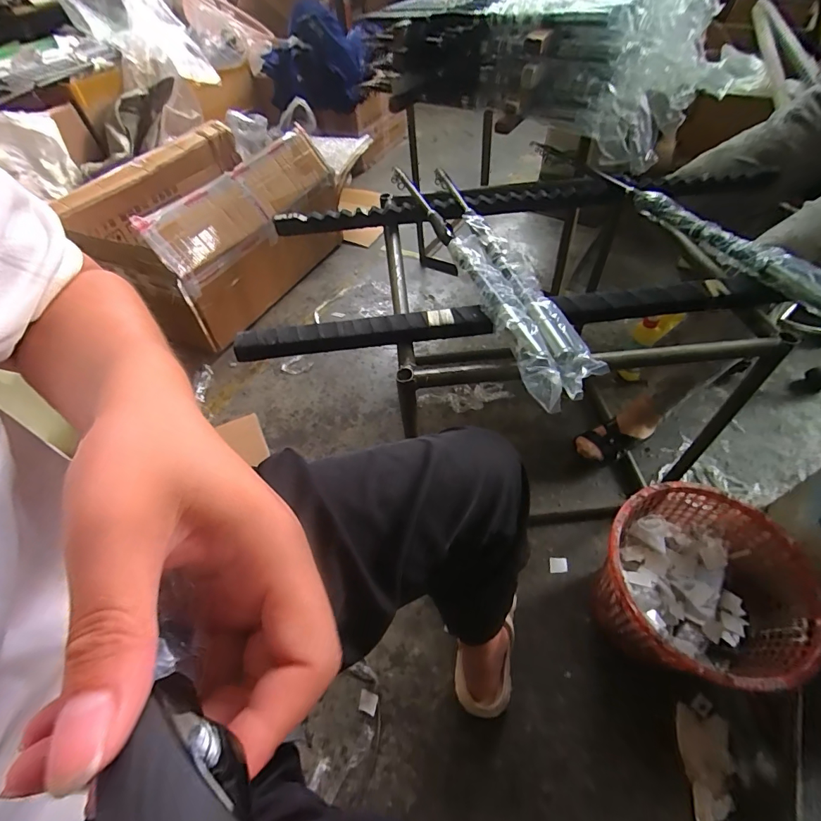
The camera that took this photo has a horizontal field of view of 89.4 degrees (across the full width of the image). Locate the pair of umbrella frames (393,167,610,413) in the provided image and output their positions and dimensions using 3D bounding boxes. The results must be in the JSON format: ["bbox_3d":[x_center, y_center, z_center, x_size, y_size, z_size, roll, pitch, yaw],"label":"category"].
[{"bbox_3d":[0.109,-0.253,0.677,0.105,0.051,0.618,-16,52,-8],"label":"pair of umbrella frames"}]

